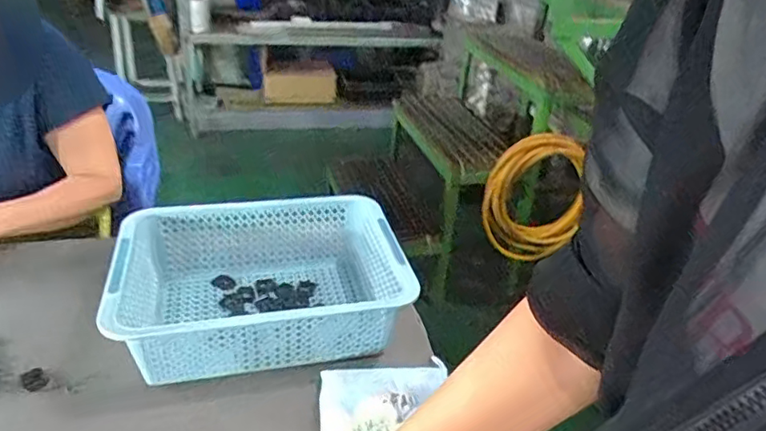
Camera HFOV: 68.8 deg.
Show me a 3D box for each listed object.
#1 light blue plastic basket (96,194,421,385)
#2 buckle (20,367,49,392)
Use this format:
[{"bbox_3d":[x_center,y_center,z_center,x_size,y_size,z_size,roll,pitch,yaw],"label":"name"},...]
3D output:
[{"bbox_3d":[-0.169,0.094,0.809,0.380,0.114,0.283,-4,31,-15],"label":"light blue plastic basket"},{"bbox_3d":[-0.442,0.207,0.709,0.032,0.011,0.026,29,38,36],"label":"buckle"}]

